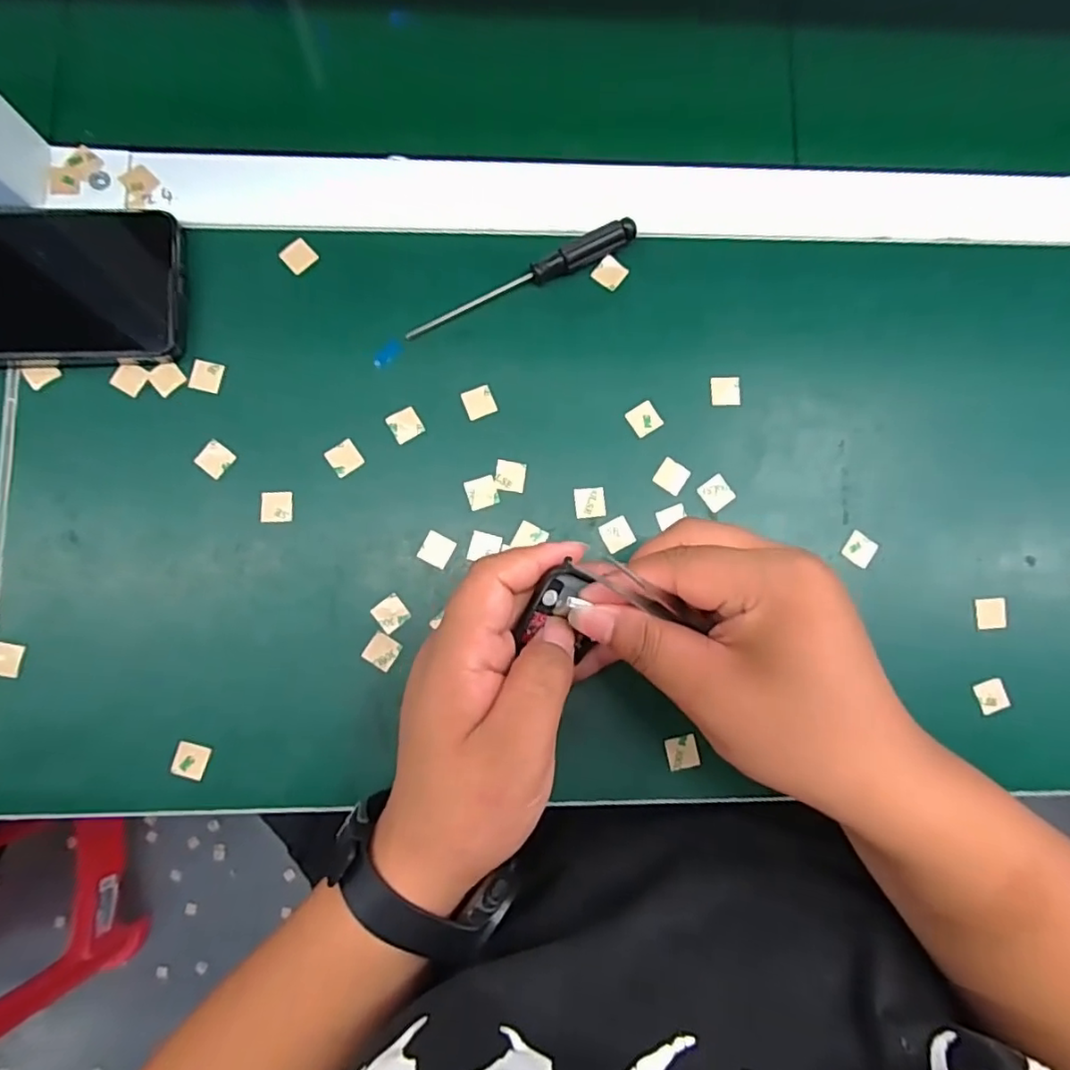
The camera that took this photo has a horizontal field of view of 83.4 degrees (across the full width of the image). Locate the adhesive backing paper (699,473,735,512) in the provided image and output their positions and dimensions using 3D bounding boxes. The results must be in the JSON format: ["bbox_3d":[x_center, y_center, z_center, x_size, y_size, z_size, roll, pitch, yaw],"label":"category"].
[{"bbox_3d":[0.096,-0.022,0.317,0.016,0.004,0.016,-36,85,-5],"label":"adhesive backing paper"}]

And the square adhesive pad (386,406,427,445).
[{"bbox_3d":[-0.067,-0.057,0.312,0.016,0.004,0.016,-33,86,-5],"label":"square adhesive pad"}]

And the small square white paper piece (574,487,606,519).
[{"bbox_3d":[0.029,-0.017,0.313,0.016,0.004,0.016,-6,86,-5],"label":"small square white paper piece"}]

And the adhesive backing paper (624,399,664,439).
[{"bbox_3d":[0.058,-0.061,0.319,0.016,0.004,0.016,-33,86,-5],"label":"adhesive backing paper"}]

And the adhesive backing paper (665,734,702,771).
[{"bbox_3d":[0.074,0.110,0.302,0.016,0.004,0.015,-16,74,6],"label":"adhesive backing paper"}]

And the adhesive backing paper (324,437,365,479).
[{"bbox_3d":[-0.098,-0.040,0.309,0.016,0.004,0.016,-36,90,-12],"label":"adhesive backing paper"}]

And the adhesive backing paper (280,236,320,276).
[{"bbox_3d":[-0.126,-0.148,0.319,0.016,0.004,0.016,-41,86,-14],"label":"adhesive backing paper"}]

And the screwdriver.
[{"bbox_3d":[-0.007,-0.136,0.316,0.130,0.014,0.010,-25,86,-5],"label":"screwdriver"}]

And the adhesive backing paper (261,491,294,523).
[{"bbox_3d":[-0.131,-0.014,0.305,0.015,0.004,0.016,0,83,-10],"label":"adhesive backing paper"}]

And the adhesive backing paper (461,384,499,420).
[{"bbox_3d":[-0.029,-0.070,0.316,0.016,0.004,0.015,-22,87,-5],"label":"adhesive backing paper"}]

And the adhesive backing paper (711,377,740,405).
[{"bbox_3d":[0.102,-0.077,0.322,0.015,0.004,0.015,-2,91,-2],"label":"adhesive backing paper"}]

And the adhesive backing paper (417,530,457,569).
[{"bbox_3d":[-0.050,0.008,0.307,0.015,0.004,0.015,27,79,-1],"label":"adhesive backing paper"}]

